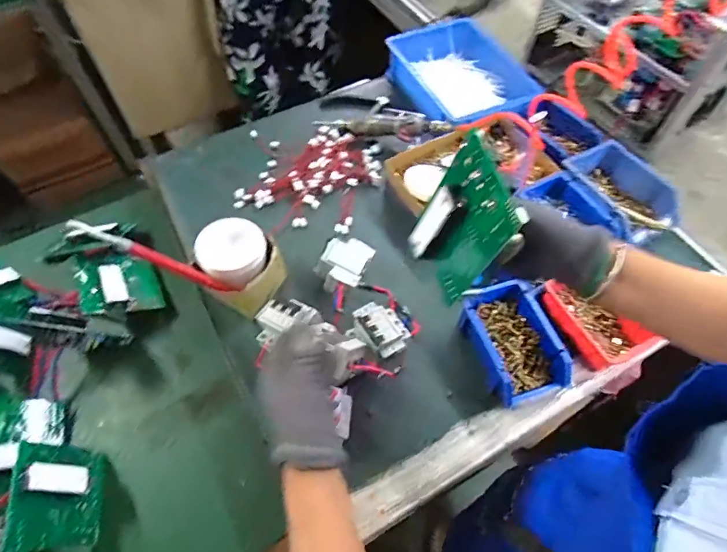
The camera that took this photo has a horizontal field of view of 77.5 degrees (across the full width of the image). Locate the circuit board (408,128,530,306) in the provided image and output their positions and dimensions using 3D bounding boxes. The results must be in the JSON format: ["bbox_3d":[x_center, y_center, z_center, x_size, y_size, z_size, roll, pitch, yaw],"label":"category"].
[{"bbox_3d":[0.087,-0.053,0.428,0.019,0.125,0.113,0,57,-26],"label":"circuit board"}]

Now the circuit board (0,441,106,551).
[{"bbox_3d":[-0.373,0.272,0.571,0.030,0.126,0.119,-20,64,10],"label":"circuit board"}]

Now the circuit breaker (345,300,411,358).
[{"bbox_3d":[0.022,0.078,0.640,0.067,0.053,0.084,-33,65,-18],"label":"circuit breaker"}]

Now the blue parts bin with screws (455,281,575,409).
[{"bbox_3d":[0.206,0.088,0.633,0.104,0.070,0.162,-15,60,-9],"label":"blue parts bin with screws"}]

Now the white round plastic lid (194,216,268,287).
[{"bbox_3d":[-0.191,-0.038,0.660,0.095,0.029,0.096,0,59,0],"label":"white round plastic lid"}]

